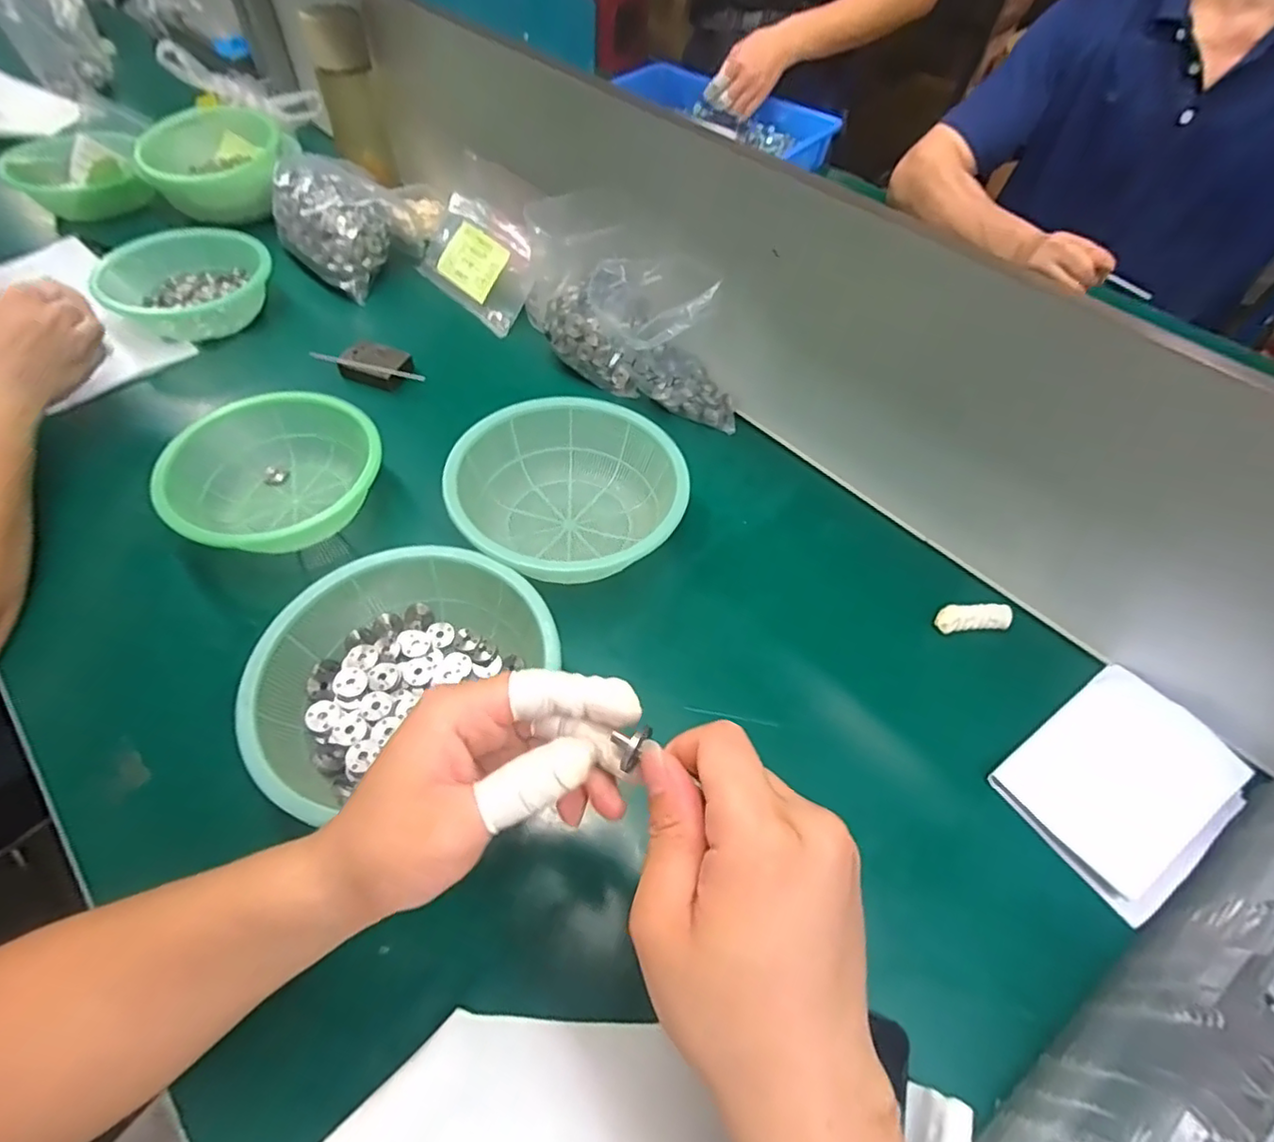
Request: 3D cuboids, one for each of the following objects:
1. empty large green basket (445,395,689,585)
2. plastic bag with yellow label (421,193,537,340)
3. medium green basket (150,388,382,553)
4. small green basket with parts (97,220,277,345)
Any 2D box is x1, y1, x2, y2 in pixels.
[{"bbox_3d":[-0.057,-0.061,0.495,0.167,0.066,0.172,2,54,-3],"label":"empty large green basket"},{"bbox_3d":[-0.188,-0.364,0.701,0.186,0.017,0.104,43,105,23],"label":"plastic bag with yellow label"},{"bbox_3d":[-0.302,-0.081,0.497,0.158,0.066,0.150,2,54,-3],"label":"medium green basket"},{"bbox_3d":[-0.489,-0.315,0.655,0.160,0.055,0.133,-36,64,-26],"label":"small green basket with parts"}]

